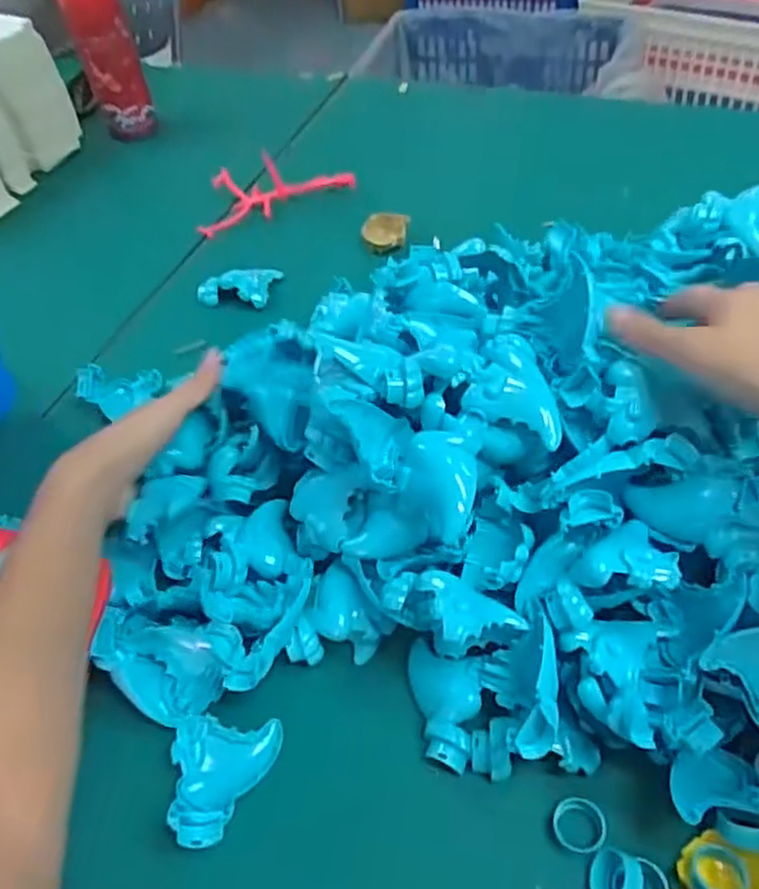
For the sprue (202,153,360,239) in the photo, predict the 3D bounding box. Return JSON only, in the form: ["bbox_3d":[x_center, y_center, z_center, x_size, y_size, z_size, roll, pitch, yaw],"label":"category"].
[{"bbox_3d":[-0.122,-0.285,0.790,0.174,0.044,0.083,-25,51,-16],"label":"sprue"}]

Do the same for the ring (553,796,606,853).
[{"bbox_3d":[0.101,0.191,0.373,0.025,0.009,0.025,-3,48,3],"label":"ring"}]

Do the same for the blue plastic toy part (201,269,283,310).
[{"bbox_3d":[-0.131,-0.151,0.687,0.065,0.020,0.055,4,49,9],"label":"blue plastic toy part"}]

